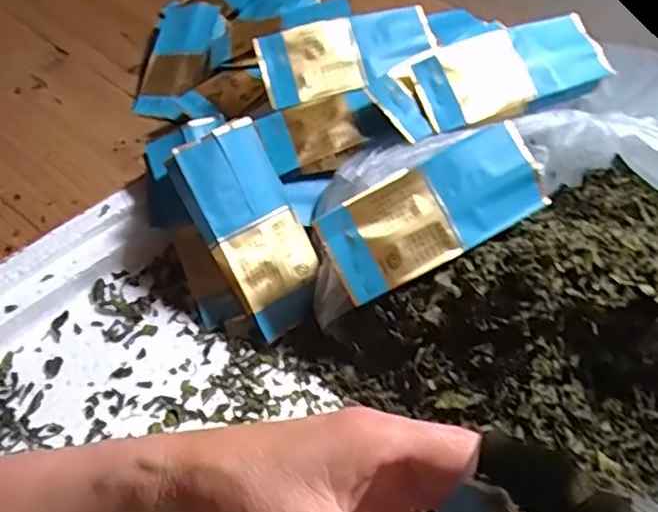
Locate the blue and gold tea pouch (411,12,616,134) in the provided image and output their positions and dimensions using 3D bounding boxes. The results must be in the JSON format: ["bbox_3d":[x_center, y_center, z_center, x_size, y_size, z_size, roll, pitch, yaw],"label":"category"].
[{"bbox_3d":[0.122,-0.125,0.406,0.125,0.018,0.062,-21,75,-6],"label":"blue and gold tea pouch"}]

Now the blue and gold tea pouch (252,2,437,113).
[{"bbox_3d":[0.014,-0.148,0.443,0.127,0.012,0.057,-14,87,-5],"label":"blue and gold tea pouch"}]

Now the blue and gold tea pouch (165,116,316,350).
[{"bbox_3d":[-0.047,-0.016,0.381,0.057,0.024,0.128,-28,98,-24],"label":"blue and gold tea pouch"}]

